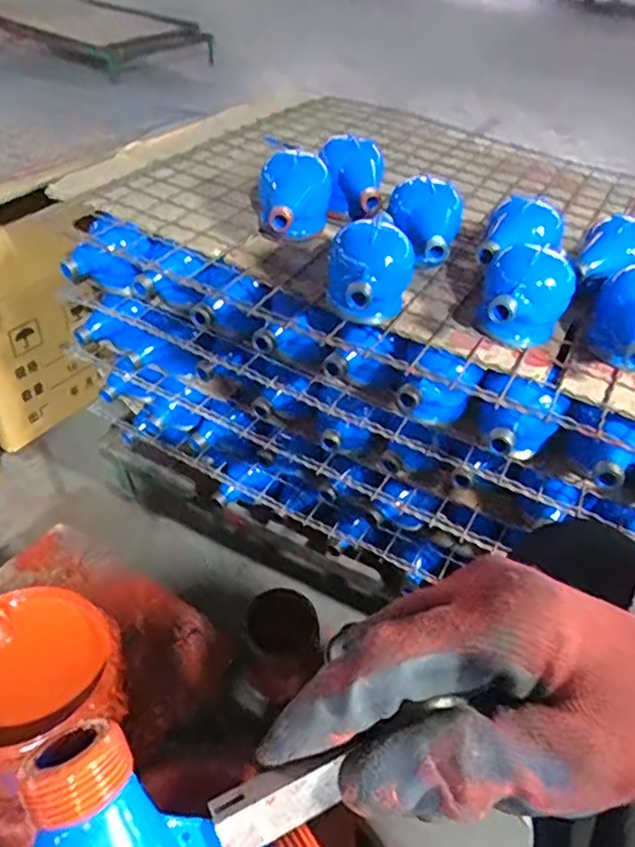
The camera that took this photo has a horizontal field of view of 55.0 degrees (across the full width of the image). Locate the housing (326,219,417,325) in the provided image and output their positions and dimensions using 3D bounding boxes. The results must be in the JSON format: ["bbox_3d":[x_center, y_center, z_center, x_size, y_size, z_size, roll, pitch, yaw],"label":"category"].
[{"bbox_3d":[0.051,-0.144,0.607,0.086,0.091,0.105,10,42,5],"label":"housing"}]

